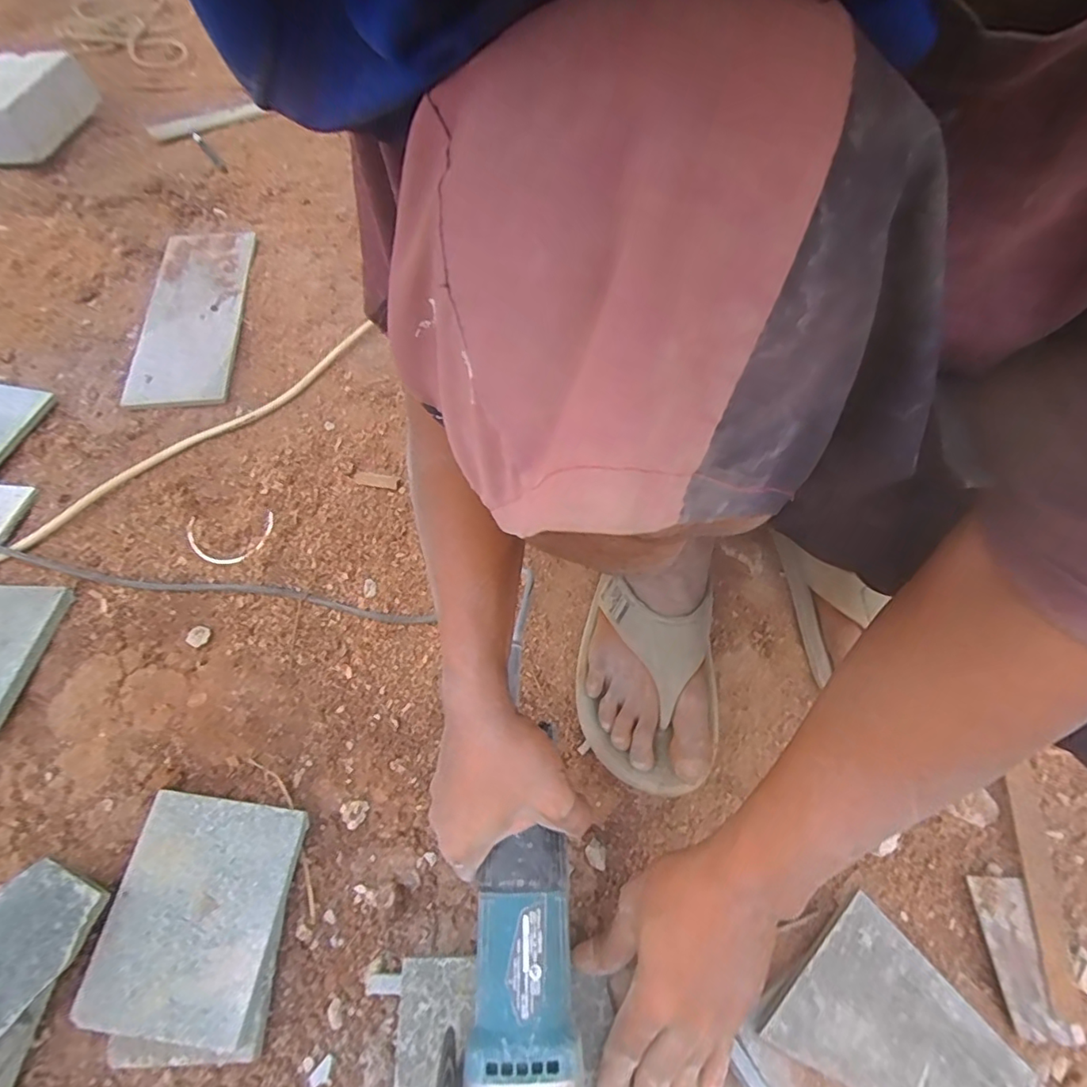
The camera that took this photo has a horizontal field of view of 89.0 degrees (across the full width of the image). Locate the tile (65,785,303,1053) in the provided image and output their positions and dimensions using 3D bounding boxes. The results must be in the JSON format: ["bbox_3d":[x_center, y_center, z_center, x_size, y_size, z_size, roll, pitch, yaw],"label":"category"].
[{"bbox_3d":[-0.264,0.279,0.420,0.123,0.006,0.151,8,65,2],"label":"tile"}]

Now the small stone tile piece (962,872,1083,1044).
[{"bbox_3d":[0.394,0.338,0.456,0.042,0.010,0.108,-12,52,19],"label":"small stone tile piece"}]

